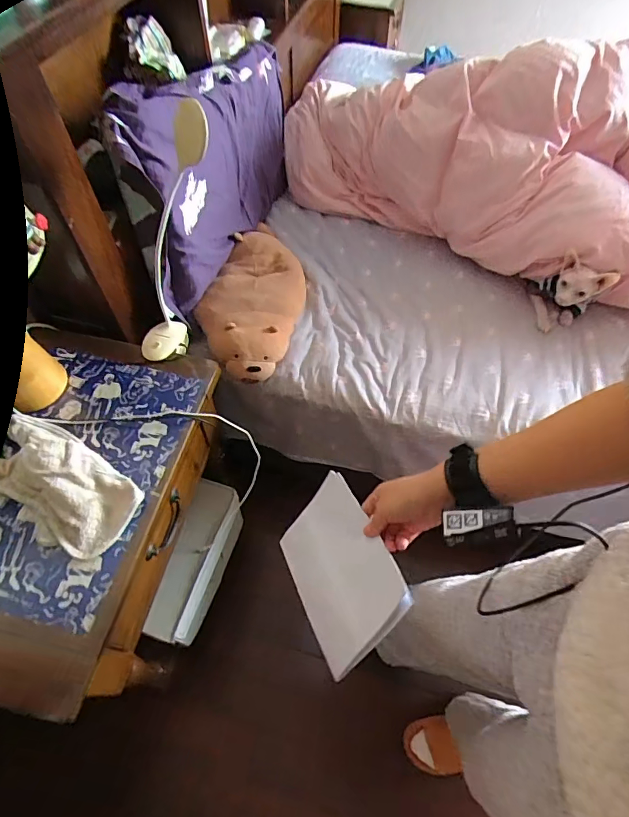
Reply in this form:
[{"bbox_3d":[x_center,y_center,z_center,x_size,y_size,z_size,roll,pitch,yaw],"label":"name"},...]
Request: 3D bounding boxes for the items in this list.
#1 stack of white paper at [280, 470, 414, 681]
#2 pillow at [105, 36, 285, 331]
[{"bbox_3d":[0.029,0.199,0.573,0.137,0.011,0.208,-47,40,12],"label":"stack of white paper"},{"bbox_3d":[-0.197,-0.557,0.986,0.117,0.344,0.643,21,60,11],"label":"pillow"}]

